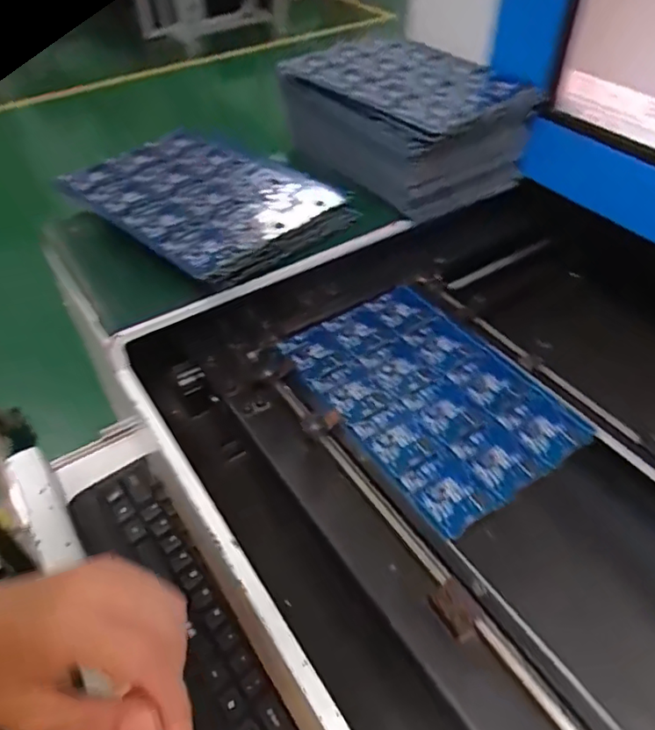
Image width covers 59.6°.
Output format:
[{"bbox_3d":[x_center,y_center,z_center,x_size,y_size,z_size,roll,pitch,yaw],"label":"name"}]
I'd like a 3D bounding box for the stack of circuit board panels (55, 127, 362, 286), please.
[{"bbox_3d":[-0.093,-0.136,0.460,0.154,0.033,0.184,-35,55,-26],"label":"stack of circuit board panels"}]

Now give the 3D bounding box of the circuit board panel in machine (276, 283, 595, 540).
[{"bbox_3d":[0.069,0.015,0.404,0.131,0.011,0.194,-28,52,-21],"label":"circuit board panel in machine"}]

